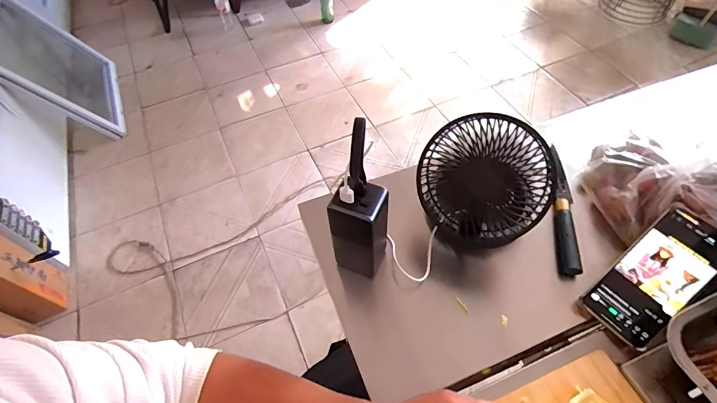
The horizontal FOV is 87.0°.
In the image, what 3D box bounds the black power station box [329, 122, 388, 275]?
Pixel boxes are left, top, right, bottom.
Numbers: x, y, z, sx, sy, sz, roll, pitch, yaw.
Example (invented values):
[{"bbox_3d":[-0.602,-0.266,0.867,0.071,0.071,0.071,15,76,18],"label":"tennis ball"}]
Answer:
[{"bbox_3d":[0.004,0.004,0.413,0.058,0.217,0.066,14,57,11],"label":"black power station box"}]

